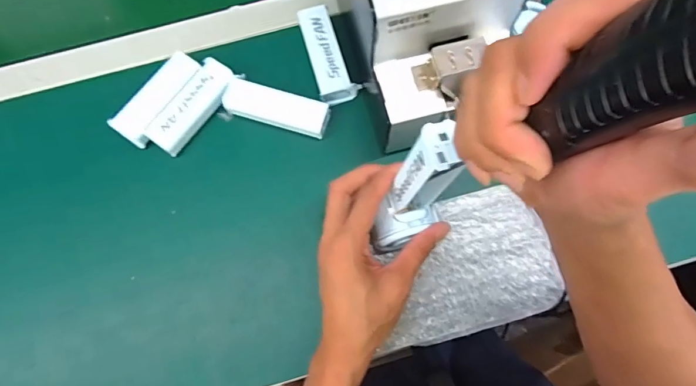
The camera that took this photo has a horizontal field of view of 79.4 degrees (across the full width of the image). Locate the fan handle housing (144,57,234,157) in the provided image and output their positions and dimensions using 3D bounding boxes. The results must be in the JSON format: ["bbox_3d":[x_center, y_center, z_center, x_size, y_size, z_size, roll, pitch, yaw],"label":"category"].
[{"bbox_3d":[-0.155,-0.086,0.422,0.037,0.020,0.101,34,79,8],"label":"fan handle housing"}]

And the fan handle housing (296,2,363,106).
[{"bbox_3d":[-0.023,-0.143,0.432,0.037,0.024,0.106,-20,77,-4],"label":"fan handle housing"}]

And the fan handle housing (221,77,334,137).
[{"bbox_3d":[-0.070,-0.082,0.411,0.101,0.020,0.033,17,77,5],"label":"fan handle housing"}]

